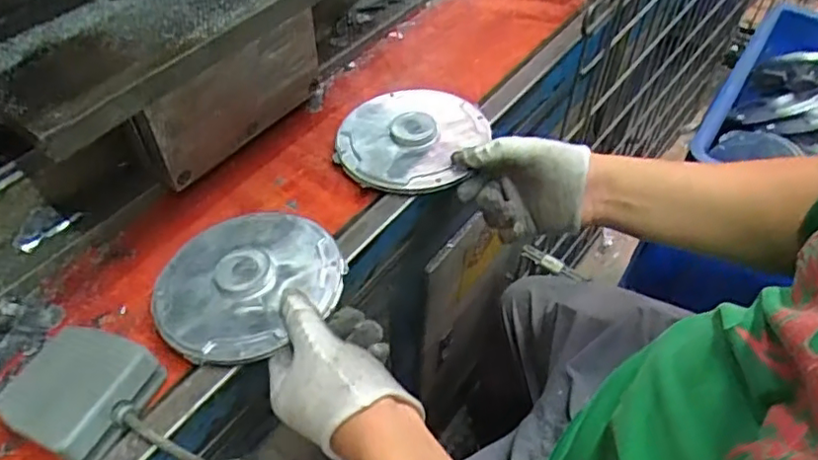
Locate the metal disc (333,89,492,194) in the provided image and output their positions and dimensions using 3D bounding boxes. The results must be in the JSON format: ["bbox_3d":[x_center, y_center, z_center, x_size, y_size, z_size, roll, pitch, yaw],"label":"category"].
[{"bbox_3d":[0.002,-0.092,0.581,0.138,0.020,0.140,1,50,-1],"label":"metal disc"}]

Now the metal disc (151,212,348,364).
[{"bbox_3d":[-0.124,0.036,0.466,0.138,0.018,0.126,1,50,-1],"label":"metal disc"}]

